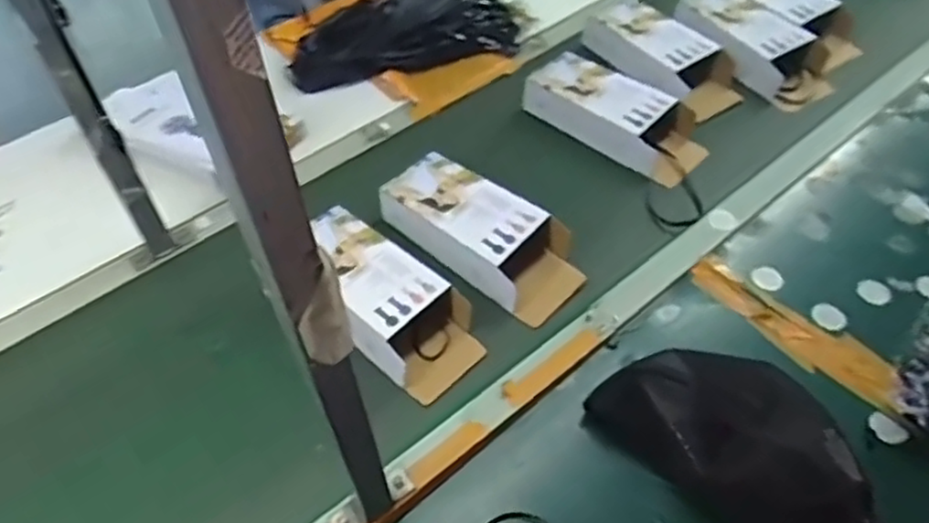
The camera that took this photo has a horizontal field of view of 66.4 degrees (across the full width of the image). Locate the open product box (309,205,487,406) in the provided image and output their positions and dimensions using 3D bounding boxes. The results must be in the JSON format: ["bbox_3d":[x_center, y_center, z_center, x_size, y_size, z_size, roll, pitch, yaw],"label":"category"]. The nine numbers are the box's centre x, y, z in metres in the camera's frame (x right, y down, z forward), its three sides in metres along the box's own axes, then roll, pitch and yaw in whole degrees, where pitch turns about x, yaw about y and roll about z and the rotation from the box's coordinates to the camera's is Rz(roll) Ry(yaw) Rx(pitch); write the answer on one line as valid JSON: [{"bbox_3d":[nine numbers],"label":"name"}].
[{"bbox_3d":[-0.093,0.040,0.791,0.258,0.054,0.114,37,60,26],"label":"open product box"}]

